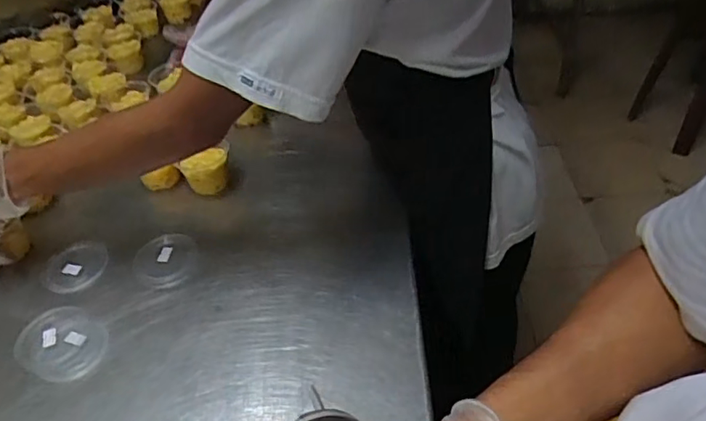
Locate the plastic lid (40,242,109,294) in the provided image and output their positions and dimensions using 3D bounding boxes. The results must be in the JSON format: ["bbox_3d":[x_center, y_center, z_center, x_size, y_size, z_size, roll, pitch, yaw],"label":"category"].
[{"bbox_3d":[-0.321,0.063,0.638,0.072,0.011,0.062,-27,48,-22],"label":"plastic lid"}]

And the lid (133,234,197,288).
[{"bbox_3d":[-0.212,0.055,0.627,0.067,0.007,0.073,-2,44,2],"label":"lid"}]

